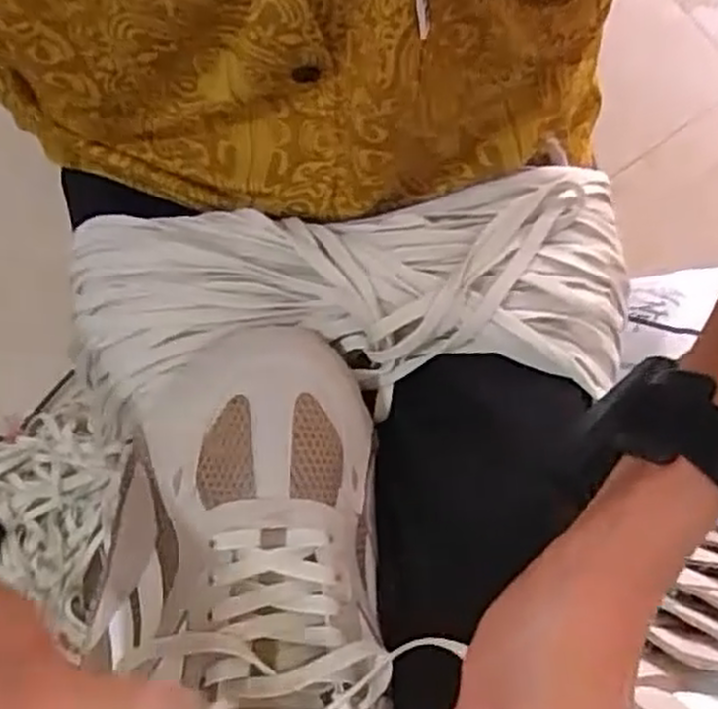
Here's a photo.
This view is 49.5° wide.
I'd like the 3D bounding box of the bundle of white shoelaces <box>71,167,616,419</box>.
[{"bbox_3d":[-0.009,-0.030,0.395,0.284,0.047,0.110,-5,77,-2],"label":"bundle of white shoelaces"}]

